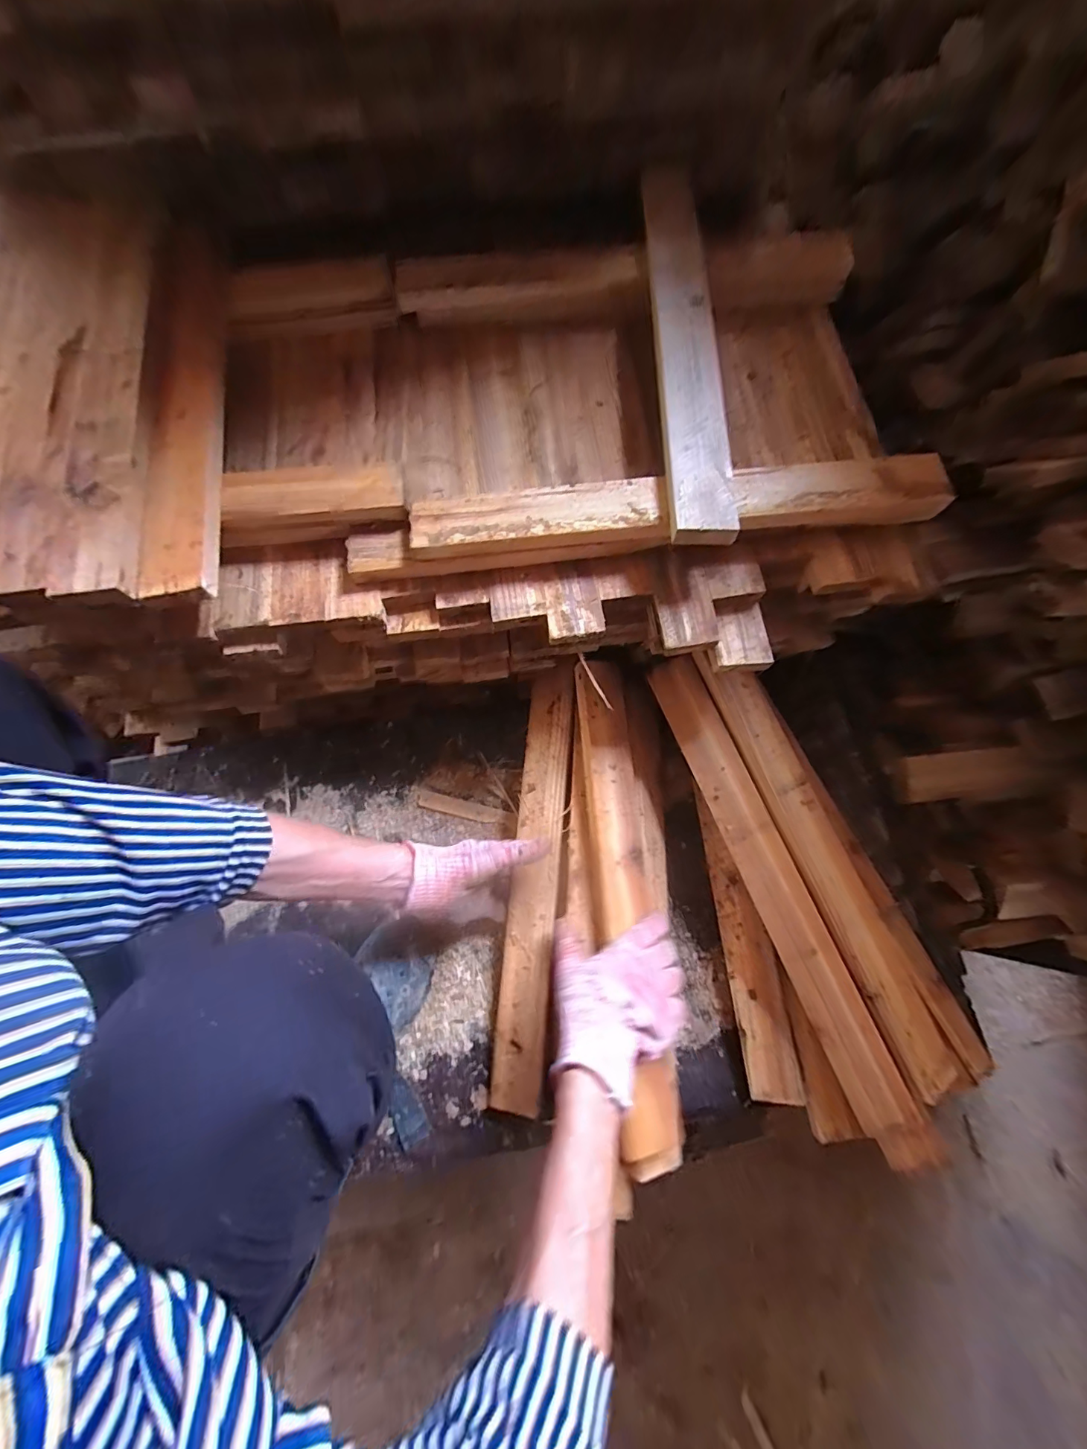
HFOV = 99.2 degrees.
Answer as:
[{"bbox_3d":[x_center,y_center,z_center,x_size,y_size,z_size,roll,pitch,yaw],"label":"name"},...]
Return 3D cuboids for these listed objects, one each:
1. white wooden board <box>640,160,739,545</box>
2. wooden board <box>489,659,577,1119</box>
[{"bbox_3d":[0.133,-0.370,0.441,0.054,0.027,0.433,0,75,1],"label":"white wooden board"},{"bbox_3d":[-0.007,0.166,0.533,0.051,0.030,0.485,6,78,2],"label":"wooden board"}]

